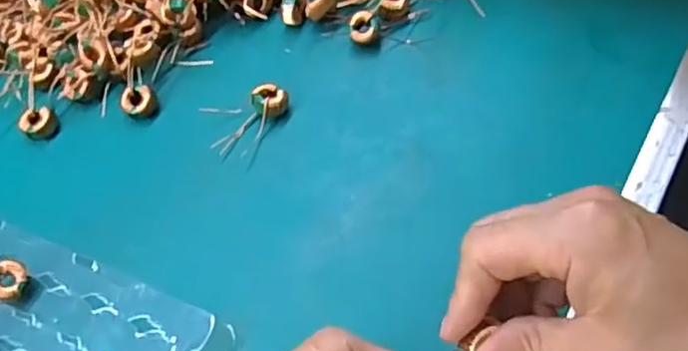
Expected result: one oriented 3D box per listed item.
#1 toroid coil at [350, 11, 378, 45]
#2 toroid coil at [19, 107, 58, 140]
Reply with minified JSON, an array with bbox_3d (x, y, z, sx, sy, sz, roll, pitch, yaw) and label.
[{"bbox_3d":[0.013,-0.096,0.431,0.018,0.009,0.020,4,94,14],"label":"toroid coil"},{"bbox_3d":[-0.197,-0.034,0.427,0.022,0.010,0.018,-41,64,-19],"label":"toroid coil"}]

